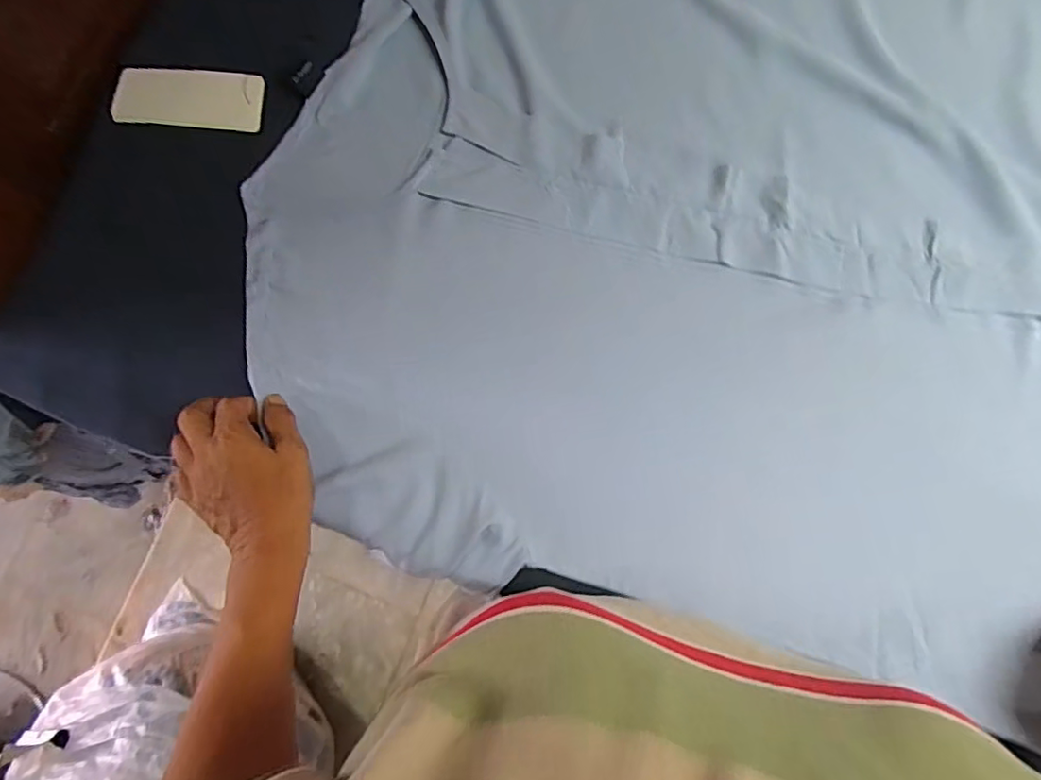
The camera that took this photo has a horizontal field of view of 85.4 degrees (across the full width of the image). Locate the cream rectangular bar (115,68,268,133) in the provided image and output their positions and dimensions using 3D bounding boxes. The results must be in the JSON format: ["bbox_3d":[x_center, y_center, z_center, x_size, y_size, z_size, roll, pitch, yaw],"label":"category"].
[{"bbox_3d":[-0.270,-0.238,0.460,0.120,0.007,0.047,5,92,3],"label":"cream rectangular bar"}]

